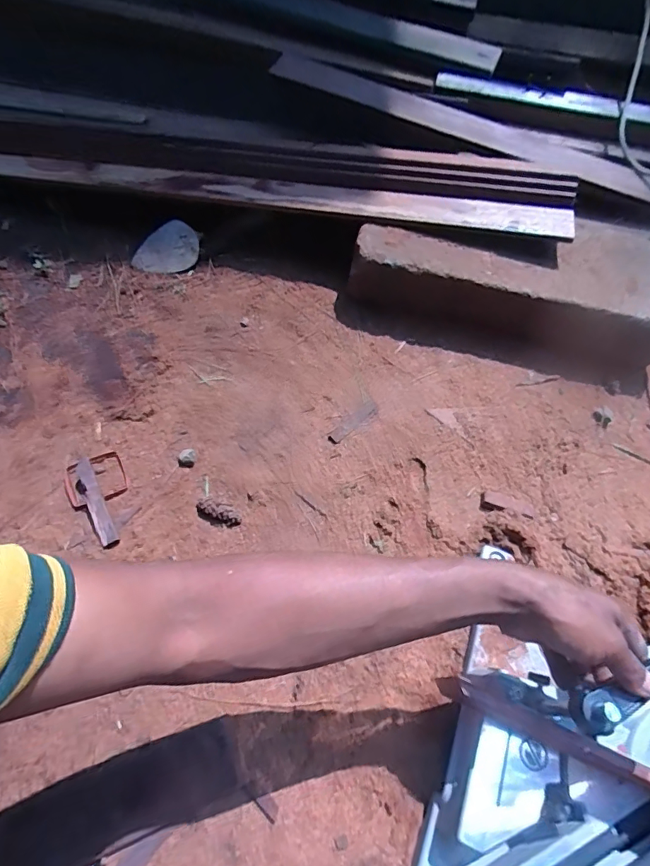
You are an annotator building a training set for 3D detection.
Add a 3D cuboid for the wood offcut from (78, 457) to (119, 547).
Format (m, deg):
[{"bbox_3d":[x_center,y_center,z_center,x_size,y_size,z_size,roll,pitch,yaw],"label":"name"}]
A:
[{"bbox_3d":[-0.292,0.087,0.594,0.021,0.021,0.120,-25,65,-15],"label":"wood offcut"}]

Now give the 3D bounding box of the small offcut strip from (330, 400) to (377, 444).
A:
[{"bbox_3d":[0.044,-0.015,0.679,0.087,0.004,0.023,-40,70,-21],"label":"small offcut strip"}]

